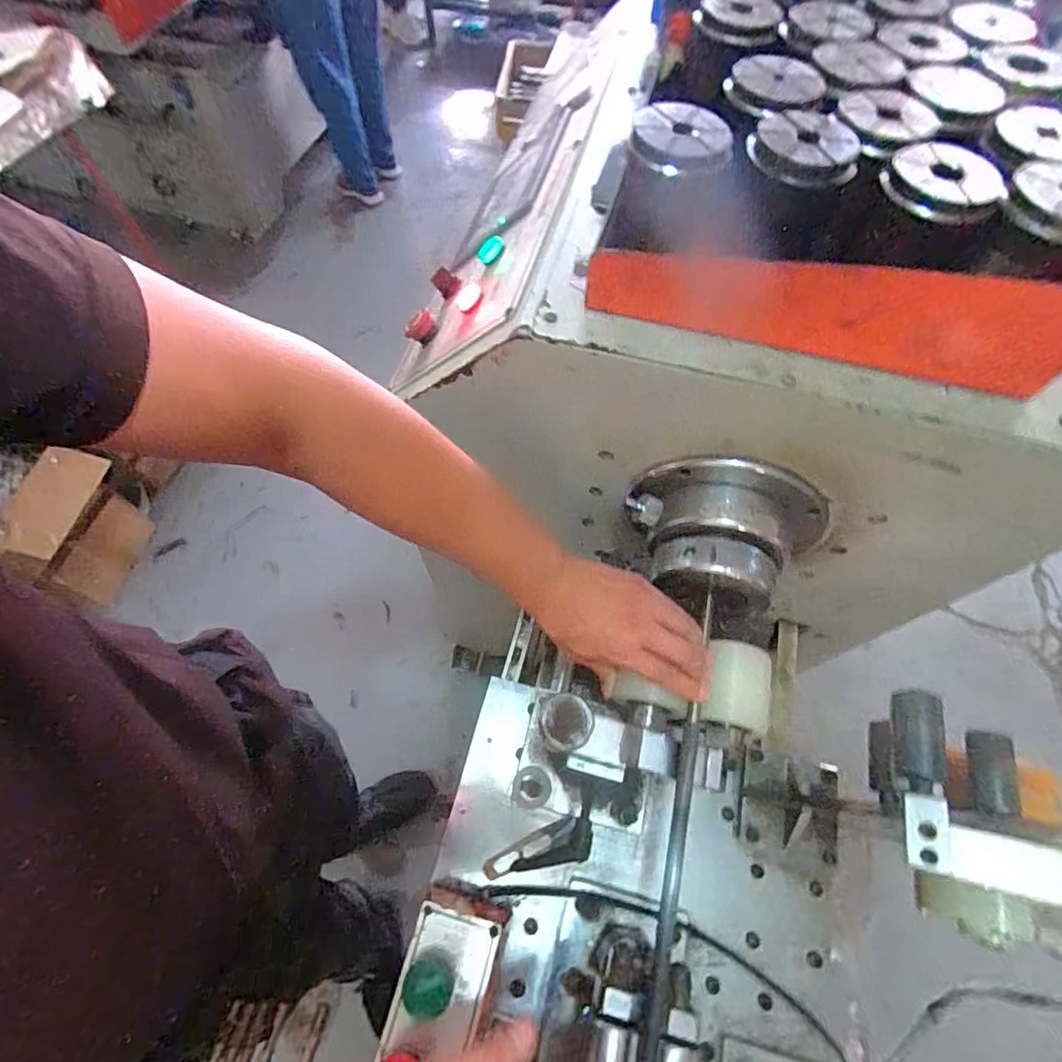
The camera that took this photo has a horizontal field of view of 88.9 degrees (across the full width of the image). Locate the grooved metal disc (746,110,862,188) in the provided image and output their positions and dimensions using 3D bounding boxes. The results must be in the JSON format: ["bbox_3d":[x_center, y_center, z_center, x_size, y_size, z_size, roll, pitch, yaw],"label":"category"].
[{"bbox_3d":[0.192,-0.265,0.377,0.070,0.017,0.072,2,64,-3],"label":"grooved metal disc"}]

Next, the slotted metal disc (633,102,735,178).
[{"bbox_3d":[0.104,-0.273,0.375,0.067,0.019,0.058,10,63,1],"label":"slotted metal disc"}]

